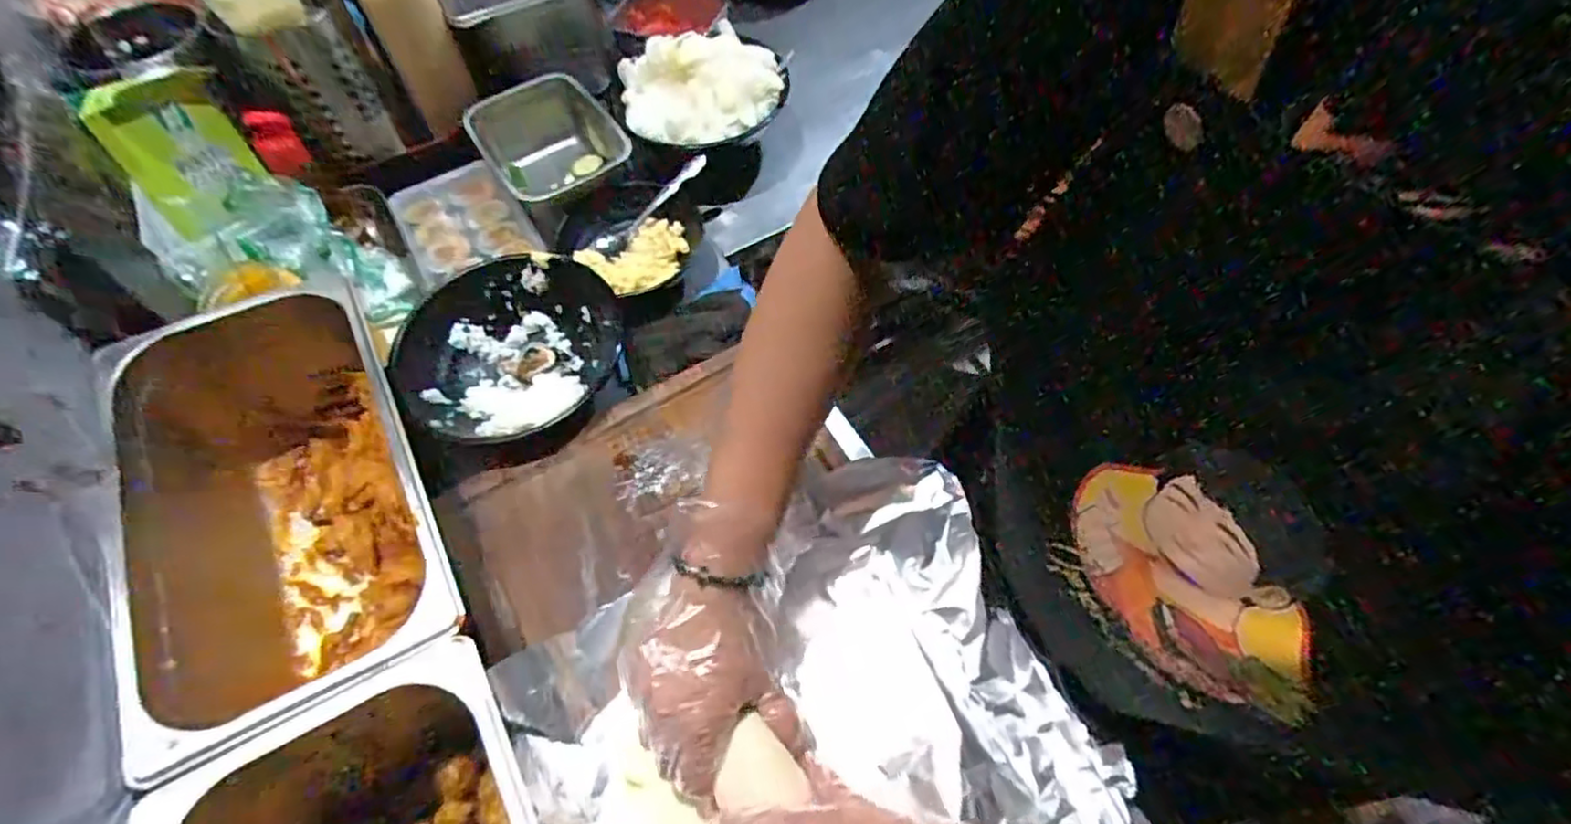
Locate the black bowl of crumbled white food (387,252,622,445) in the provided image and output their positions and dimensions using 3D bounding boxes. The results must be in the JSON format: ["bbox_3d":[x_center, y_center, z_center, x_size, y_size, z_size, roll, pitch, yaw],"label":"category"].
[{"bbox_3d":[-0.243,-0.055,0.606,0.175,0.052,0.196,31,65,18],"label":"black bowl of crumbled white food"}]

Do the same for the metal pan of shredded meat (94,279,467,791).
[{"bbox_3d":[-0.347,0.084,0.487,0.208,0.152,0.316,-28,63,-15],"label":"metal pan of shredded meat"}]

